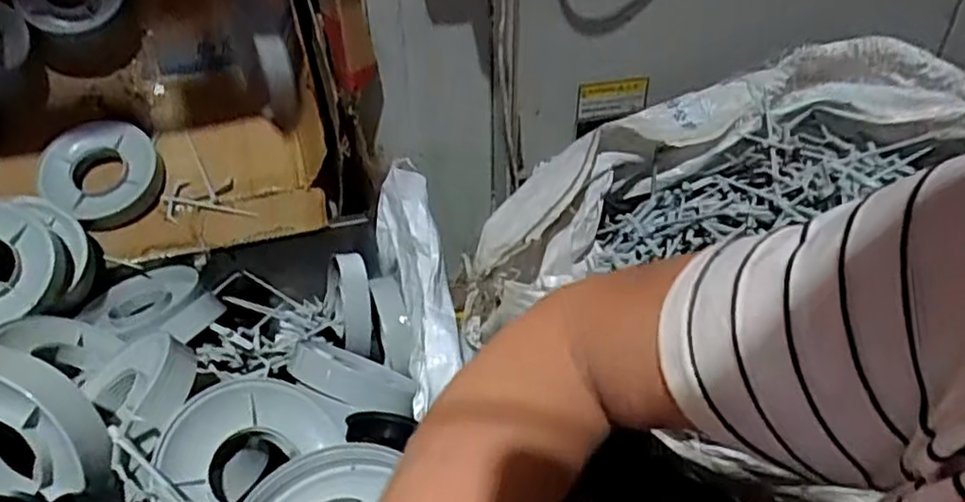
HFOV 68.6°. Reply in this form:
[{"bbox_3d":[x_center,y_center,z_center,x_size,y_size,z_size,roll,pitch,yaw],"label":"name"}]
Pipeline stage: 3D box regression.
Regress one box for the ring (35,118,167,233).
[{"bbox_3d":[-0.544,-0.116,1.012,0.154,0.031,0.164,4,70,-10],"label":"ring"}]

